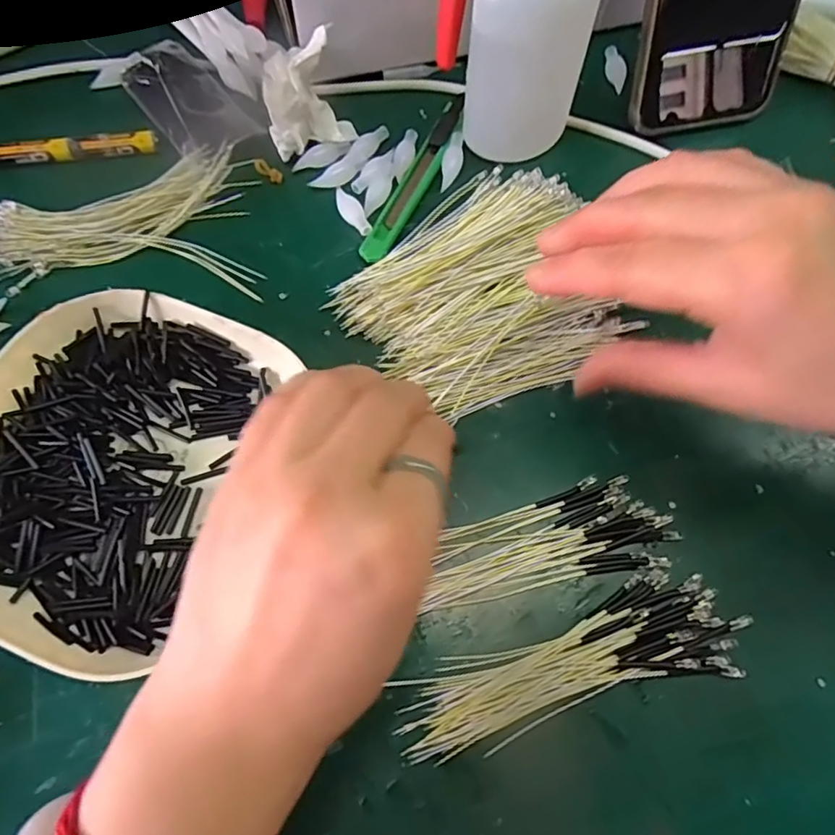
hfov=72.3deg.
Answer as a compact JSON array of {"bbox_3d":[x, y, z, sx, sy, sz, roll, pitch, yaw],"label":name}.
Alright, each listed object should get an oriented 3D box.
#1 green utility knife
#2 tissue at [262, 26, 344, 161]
[{"bbox_3d":[0.001,-0.126,0.296,0.013,0.006,0.115,23,70,8],"label":"green utility knife"},{"bbox_3d":[-0.059,-0.161,0.288,0.035,0.037,0.032,-13,69,-6],"label":"tissue"}]

